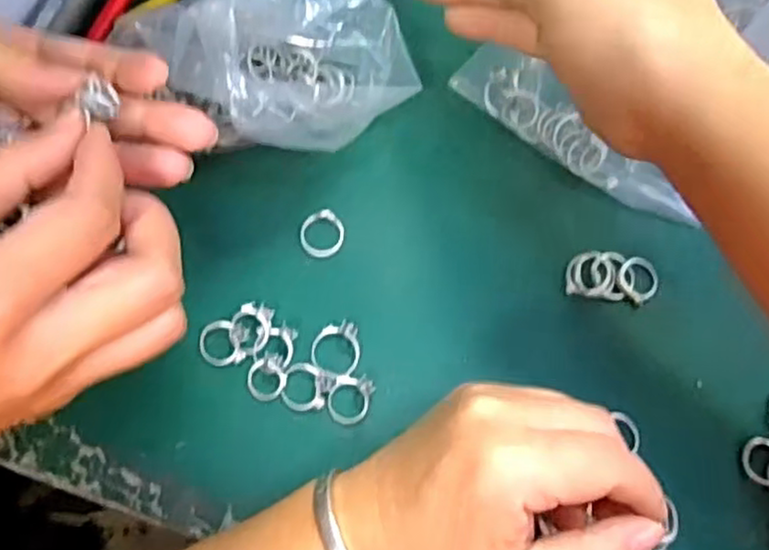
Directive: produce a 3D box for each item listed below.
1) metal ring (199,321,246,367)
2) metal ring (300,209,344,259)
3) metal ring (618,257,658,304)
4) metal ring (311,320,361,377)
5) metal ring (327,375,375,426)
[{"bbox_3d":[-0.076,0.032,0.327,0.018,0.004,0.021,-23,75,-8],"label":"metal ring"},{"bbox_3d":[-0.031,-0.021,0.348,0.021,0.004,0.024,3,73,-1],"label":"metal ring"},{"bbox_3d":[0.125,0.002,0.348,0.021,0.004,0.021,0,73,-1],"label":"metal ring"},{"bbox_3d":[-0.022,0.034,0.330,0.022,0.004,0.026,4,73,0],"label":"metal ring"},{"bbox_3d":[-0.016,0.057,0.323,0.019,0.006,0.022,20,73,5],"label":"metal ring"}]

